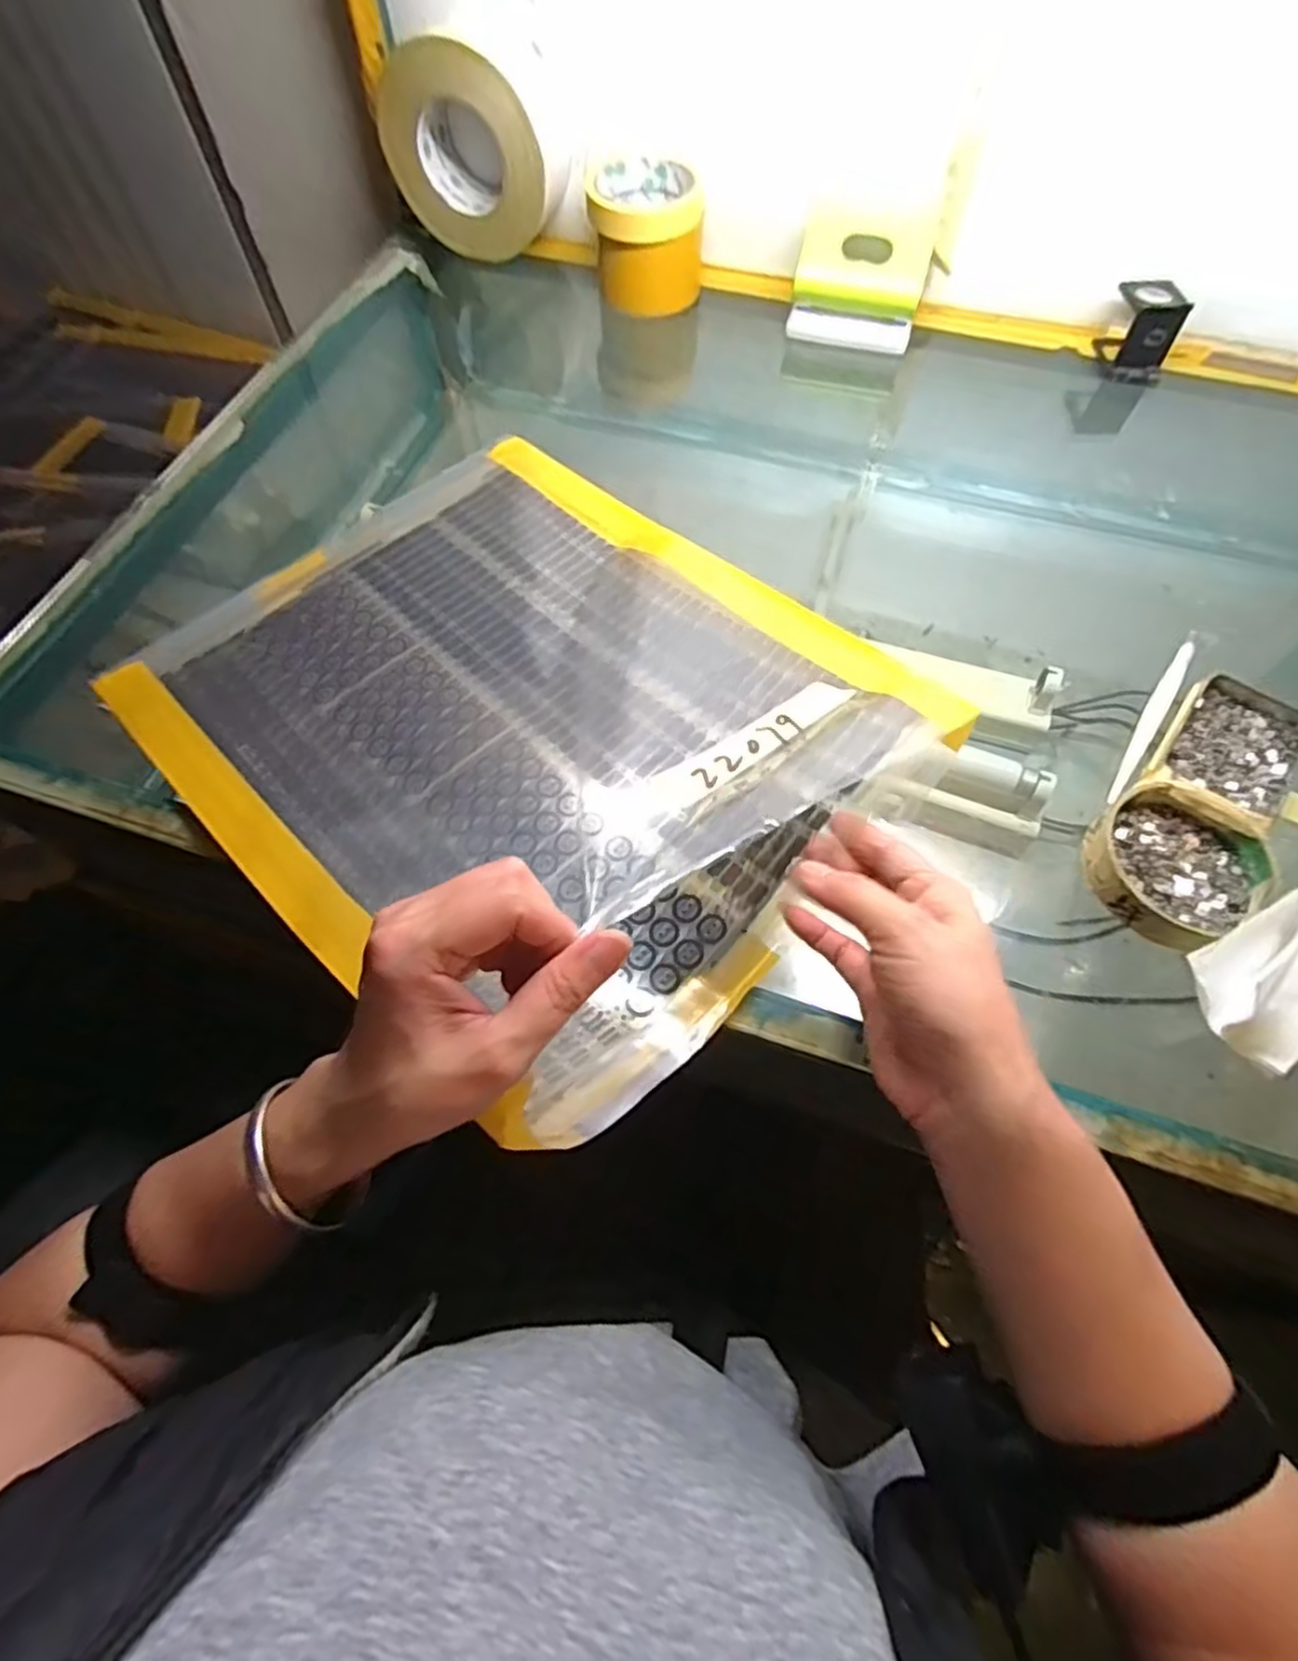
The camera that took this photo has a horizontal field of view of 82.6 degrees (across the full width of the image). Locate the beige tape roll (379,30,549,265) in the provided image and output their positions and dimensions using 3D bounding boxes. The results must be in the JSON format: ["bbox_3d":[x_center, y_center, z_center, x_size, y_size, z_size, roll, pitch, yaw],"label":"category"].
[{"bbox_3d":[-0.147,-0.558,0.608,0.139,0.124,0.051,13,63,8],"label":"beige tape roll"}]

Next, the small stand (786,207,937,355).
[{"bbox_3d":[0.166,-0.430,0.581,0.095,0.071,0.044,13,63,7],"label":"small stand"}]

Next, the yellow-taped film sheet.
[{"bbox_3d":[-0.076,-0.075,0.416,0.400,0.052,0.323,41,71,18],"label":"yellow-taped film sheet"}]

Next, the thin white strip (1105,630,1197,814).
[{"bbox_3d":[0.286,-0.064,0.420,0.010,0.006,0.145,33,67,17],"label":"thin white strip"}]

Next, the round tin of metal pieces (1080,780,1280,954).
[{"bbox_3d":[0.262,0.017,0.370,0.083,0.019,0.077,0,62,0],"label":"round tin of metal pieces"}]

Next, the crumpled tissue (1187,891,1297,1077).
[{"bbox_3d":[0.289,0.067,0.338,0.070,0.035,0.058,-31,66,-15],"label":"crumpled tissue"}]

